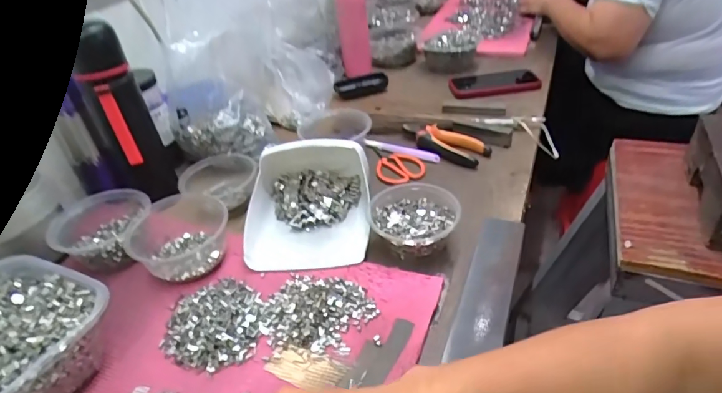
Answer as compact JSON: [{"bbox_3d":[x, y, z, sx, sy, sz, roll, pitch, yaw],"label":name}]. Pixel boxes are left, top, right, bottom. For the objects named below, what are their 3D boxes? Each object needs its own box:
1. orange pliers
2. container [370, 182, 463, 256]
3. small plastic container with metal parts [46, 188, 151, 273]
[{"bbox_3d":[0.126,-0.087,0.715,0.152,0.015,0.062,23,45,35],"label":"orange pliers"},{"bbox_3d":[0.063,0.032,0.544,0.105,0.047,0.104,-4,36,4],"label":"container"},{"bbox_3d":[-0.323,0.043,0.569,0.106,0.056,0.096,-10,36,-5],"label":"small plastic container with metal parts"}]

